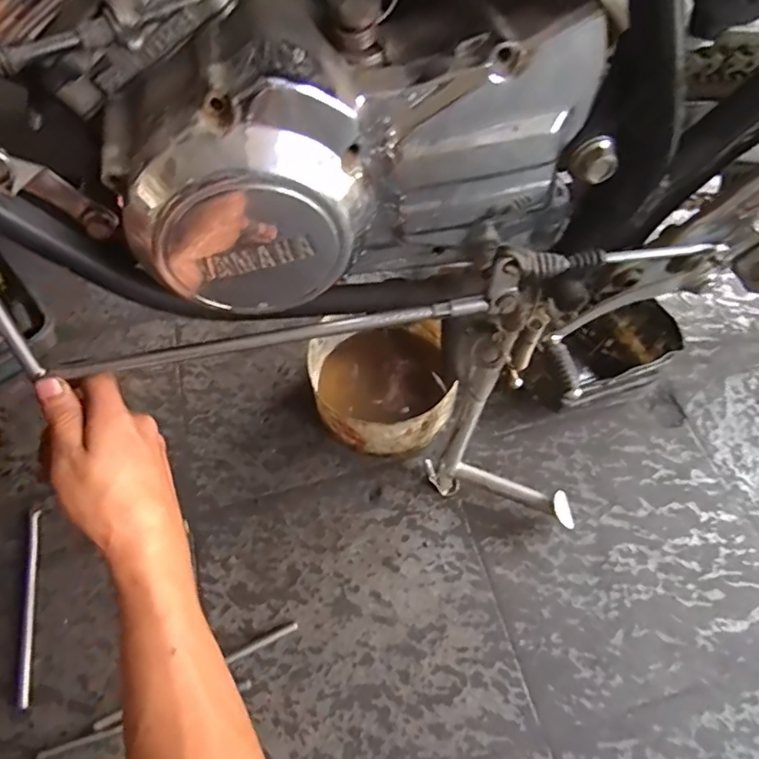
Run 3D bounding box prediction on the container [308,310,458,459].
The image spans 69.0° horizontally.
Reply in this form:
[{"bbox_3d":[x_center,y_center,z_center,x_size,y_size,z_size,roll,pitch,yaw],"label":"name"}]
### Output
[{"bbox_3d":[-0.006,0.005,0.670,0.147,0.081,0.172,-18,60,-11],"label":"container"}]

